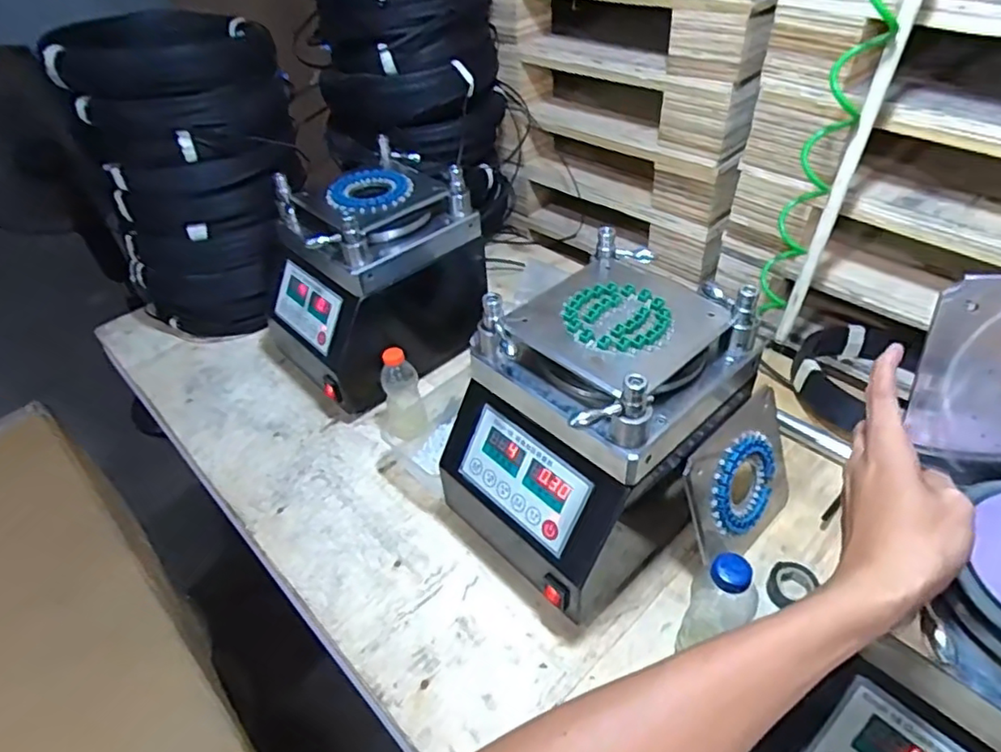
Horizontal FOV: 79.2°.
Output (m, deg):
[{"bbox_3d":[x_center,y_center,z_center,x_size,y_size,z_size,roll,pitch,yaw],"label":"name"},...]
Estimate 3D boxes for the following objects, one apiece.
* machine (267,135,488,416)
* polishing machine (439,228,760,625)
[{"bbox_3d":[-0.188,-0.142,0.936,0.299,0.304,0.256,-31,48,-24],"label":"machine"},{"bbox_3d":[0.100,0.056,0.674,0.277,0.276,0.220,-34,49,-27],"label":"polishing machine"}]

